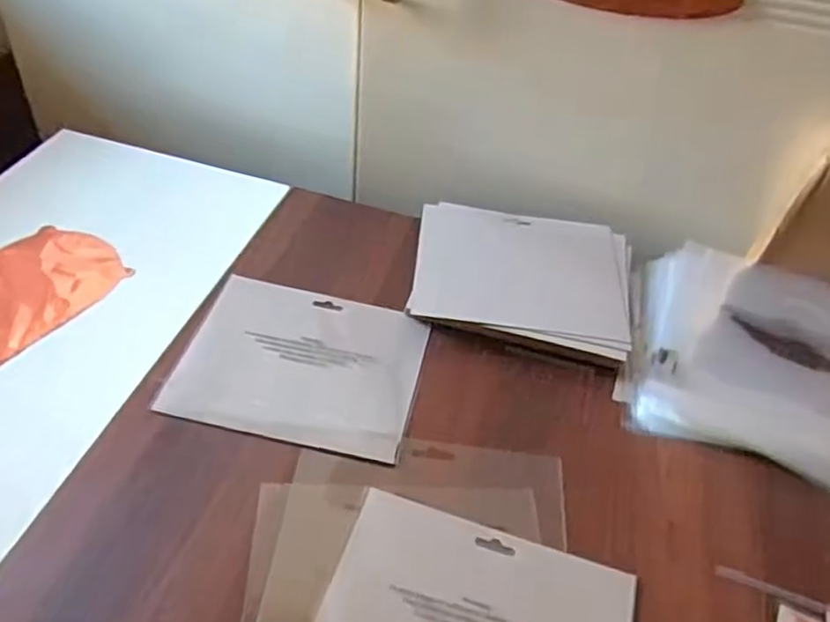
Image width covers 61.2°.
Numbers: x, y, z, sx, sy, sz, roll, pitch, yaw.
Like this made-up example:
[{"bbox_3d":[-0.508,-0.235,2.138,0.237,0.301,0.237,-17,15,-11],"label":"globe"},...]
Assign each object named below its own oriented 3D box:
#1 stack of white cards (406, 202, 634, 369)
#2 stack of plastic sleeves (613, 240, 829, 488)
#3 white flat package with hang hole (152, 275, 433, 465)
[{"bbox_3d":[0.101,-0.031,0.662,0.197,0.029,0.169,10,43,4],"label":"stack of white cards"},{"bbox_3d":[0.316,0.043,0.618,0.245,0.037,0.225,16,44,11],"label":"stack of plastic sleeves"},{"bbox_3d":[-0.093,0.042,0.593,0.192,0.005,0.163,11,44,5],"label":"white flat package with hang hole"}]

